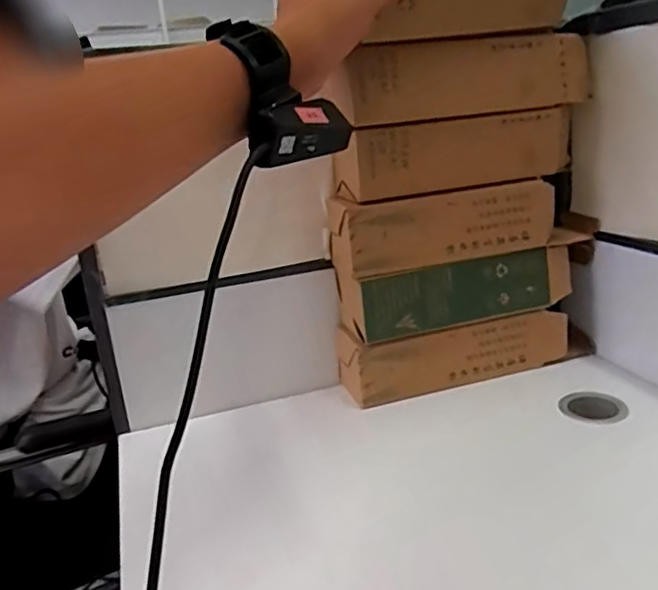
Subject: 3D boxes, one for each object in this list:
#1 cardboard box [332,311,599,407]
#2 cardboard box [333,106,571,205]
[{"bbox_3d":[0.148,0.053,0.655,0.278,0.063,0.065,-9,17,-13],"label":"cardboard box"},{"bbox_3d":[0.125,-0.137,0.601,0.240,0.062,0.060,-10,18,-17],"label":"cardboard box"}]

